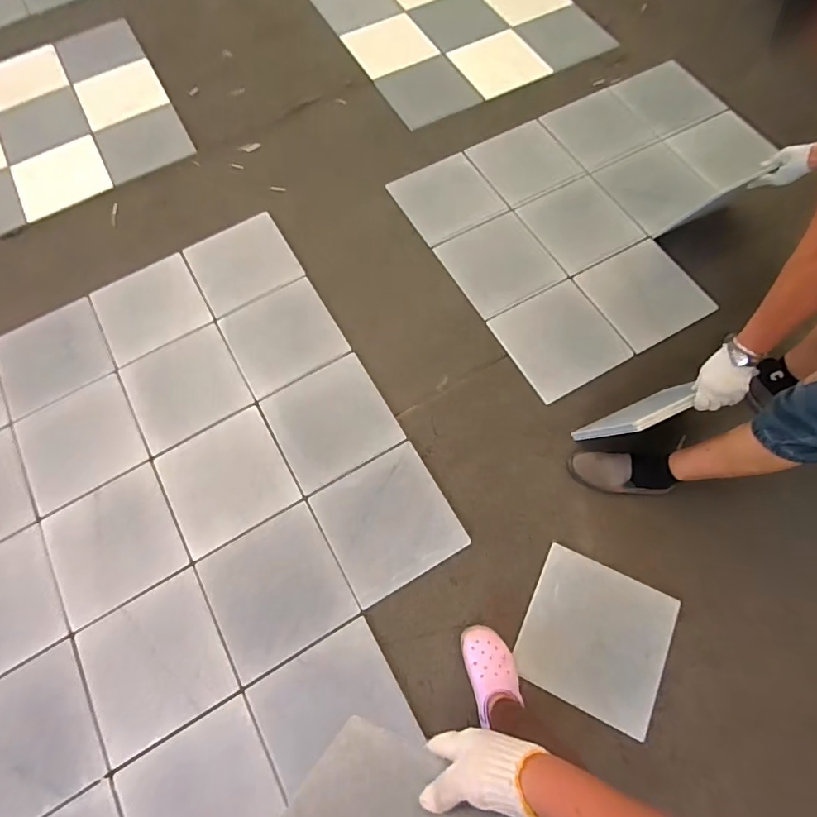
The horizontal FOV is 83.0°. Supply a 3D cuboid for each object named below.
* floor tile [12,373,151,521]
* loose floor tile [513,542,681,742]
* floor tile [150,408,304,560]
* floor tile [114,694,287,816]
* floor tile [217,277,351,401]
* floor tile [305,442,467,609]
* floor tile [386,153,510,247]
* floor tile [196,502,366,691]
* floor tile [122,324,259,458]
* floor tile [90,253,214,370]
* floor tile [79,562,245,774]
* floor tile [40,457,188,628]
[{"bbox_3d":[-0.919,0.090,1.291,0.315,0.019,0.304,-28,71,-10],"label":"floor tile"},{"bbox_3d":[0.432,0.524,1.067,0.309,0.019,0.304,24,77,11],"label":"loose floor tile"},{"bbox_3d":[-0.483,0.184,1.226,0.305,0.017,0.305,-29,71,-10],"label":"floor tile"},{"bbox_3d":[-0.436,0.850,0.980,0.312,0.015,0.300,-29,71,-10],"label":"floor tile"},{"bbox_3d":[-0.378,-0.223,1.395,0.304,0.019,0.323,-29,71,-10],"label":"floor tile"},{"bbox_3d":[-0.051,0.283,1.169,0.302,0.018,0.302,-29,71,-10],"label":"floor tile"},{"bbox_3d":[0.132,-0.726,1.577,0.299,0.015,0.302,-28,71,-9],"label":"floor tile"},{"bbox_3d":[-0.322,0.437,1.126,0.305,0.017,0.307,-28,71,-9],"label":"floor tile"},{"bbox_3d":[-0.648,-0.069,1.342,0.302,0.013,0.313,-29,71,-10],"label":"floor tile"},{"bbox_3d":[-0.810,-0.319,1.440,0.314,0.016,0.304,-29,71,-10],"label":"floor tile"},{"bbox_3d":[-0.594,0.591,1.081,0.307,0.012,0.302,-28,71,-9],"label":"floor tile"},{"bbox_3d":[-0.755,0.344,1.193,0.307,0.019,0.304,-29,71,-10],"label":"floor tile"}]

